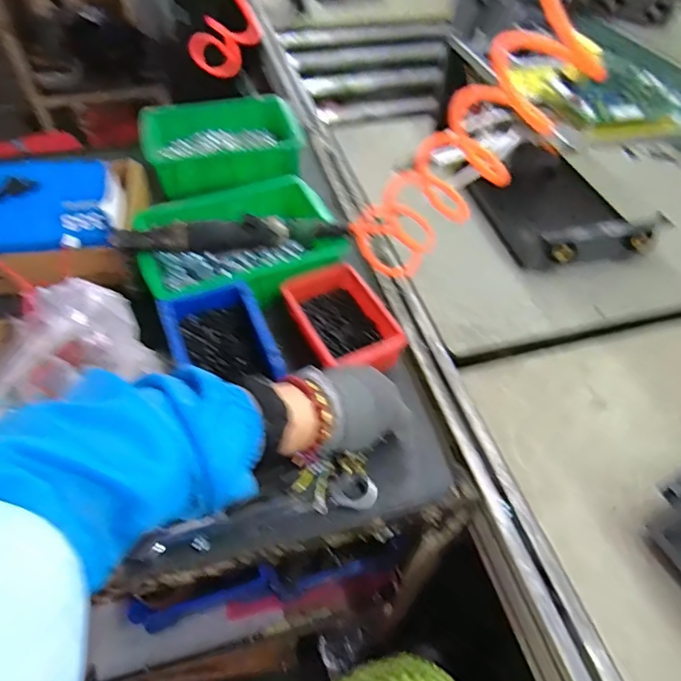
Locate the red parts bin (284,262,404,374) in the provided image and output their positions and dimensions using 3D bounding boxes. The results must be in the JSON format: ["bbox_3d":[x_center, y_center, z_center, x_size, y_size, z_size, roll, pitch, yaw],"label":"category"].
[{"bbox_3d":[0.001,-0.017,0.612,0.102,0.059,0.150,-20,53,-19],"label":"red parts bin"}]

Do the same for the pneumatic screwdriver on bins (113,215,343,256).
[{"bbox_3d":[-0.135,-0.128,0.620,0.274,0.052,0.034,-1,49,-3],"label":"pneumatic screwdriver on bins"}]

